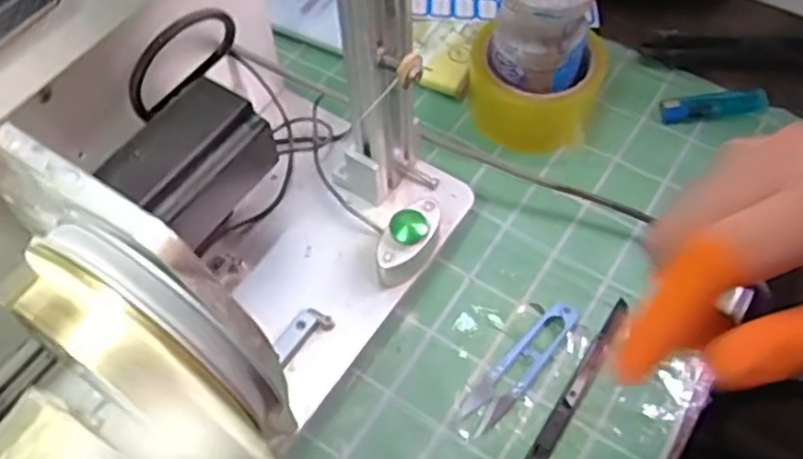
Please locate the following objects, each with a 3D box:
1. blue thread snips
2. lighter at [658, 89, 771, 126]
[{"bbox_3d":[0.074,0.083,0.452,0.024,0.012,0.099,39,65,22],"label":"blue thread snips"},{"bbox_3d":[0.238,-0.093,0.557,0.082,0.013,0.020,-5,58,-3],"label":"lighter"}]

